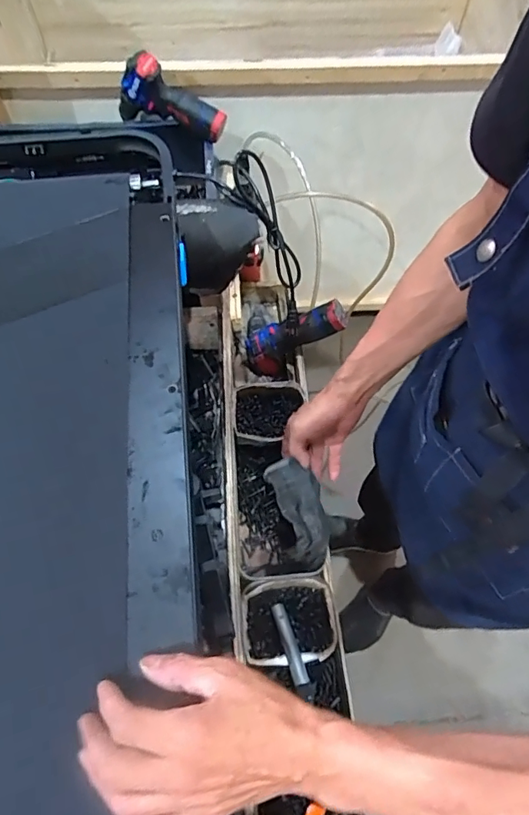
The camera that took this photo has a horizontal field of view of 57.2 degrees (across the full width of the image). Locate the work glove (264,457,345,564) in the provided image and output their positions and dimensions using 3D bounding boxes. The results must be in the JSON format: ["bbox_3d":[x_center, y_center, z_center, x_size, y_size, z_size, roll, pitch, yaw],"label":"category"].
[{"bbox_3d":[0.056,0.141,0.640,0.059,0.060,0.157,-26,100,-14],"label":"work glove"}]

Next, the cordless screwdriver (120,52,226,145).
[{"bbox_3d":[-0.182,-0.605,0.975,0.206,0.132,0.077,20,61,-14],"label":"cordless screwdriver"}]

